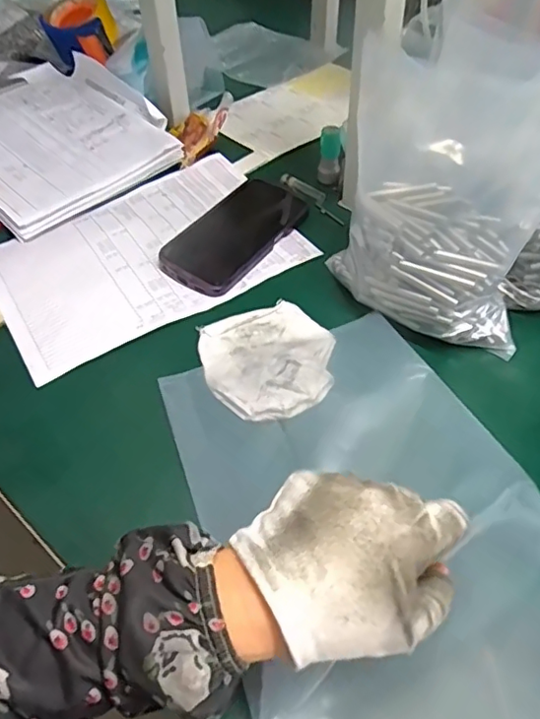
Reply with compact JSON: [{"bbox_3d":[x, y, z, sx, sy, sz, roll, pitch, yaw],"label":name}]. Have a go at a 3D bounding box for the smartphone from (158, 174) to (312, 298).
[{"bbox_3d":[-0.034,-0.130,0.559,0.081,0.013,0.170,27,56,24],"label":"smartphone"}]

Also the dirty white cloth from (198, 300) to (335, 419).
[{"bbox_3d":[0.000,-0.003,0.451,0.105,0.012,0.112,-15,50,-9],"label":"dirty white cloth"}]

